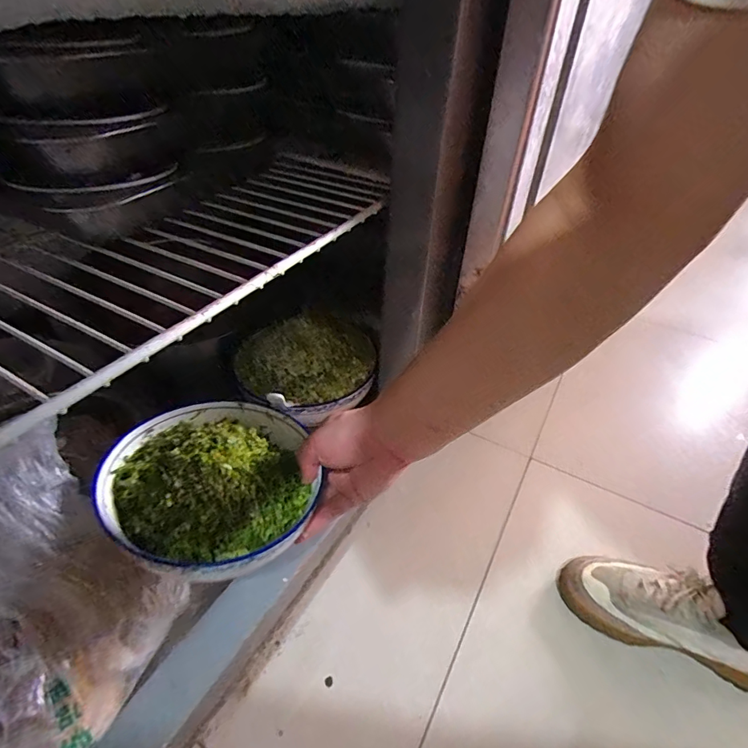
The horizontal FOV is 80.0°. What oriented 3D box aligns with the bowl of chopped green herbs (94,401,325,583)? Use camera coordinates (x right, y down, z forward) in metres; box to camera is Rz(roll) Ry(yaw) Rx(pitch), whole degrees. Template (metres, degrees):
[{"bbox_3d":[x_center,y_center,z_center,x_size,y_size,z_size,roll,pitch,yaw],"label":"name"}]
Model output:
[{"bbox_3d":[-0.147,0.094,0.432,0.192,0.058,0.191,1,40,-1],"label":"bowl of chopped green herbs"}]

